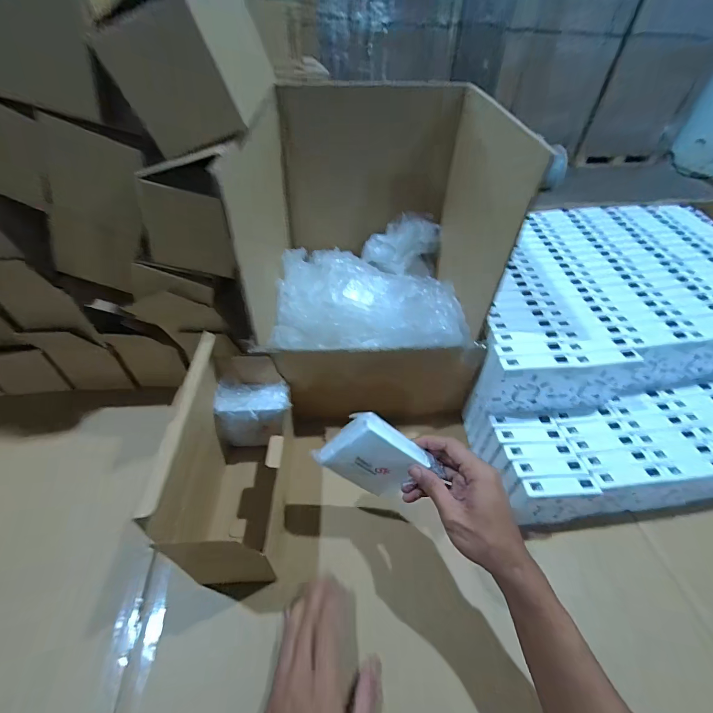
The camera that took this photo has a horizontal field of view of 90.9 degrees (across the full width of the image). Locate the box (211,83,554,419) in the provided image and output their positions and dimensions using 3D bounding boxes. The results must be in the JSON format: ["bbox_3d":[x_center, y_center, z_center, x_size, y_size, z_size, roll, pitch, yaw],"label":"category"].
[{"bbox_3d":[0.001,-0.143,0.517,0.319,0.351,0.307,-3,46,-5],"label":"box"}]

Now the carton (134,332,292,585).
[{"bbox_3d":[-0.139,0.116,0.401,0.107,0.185,0.223,0,46,-2],"label":"carton"}]

